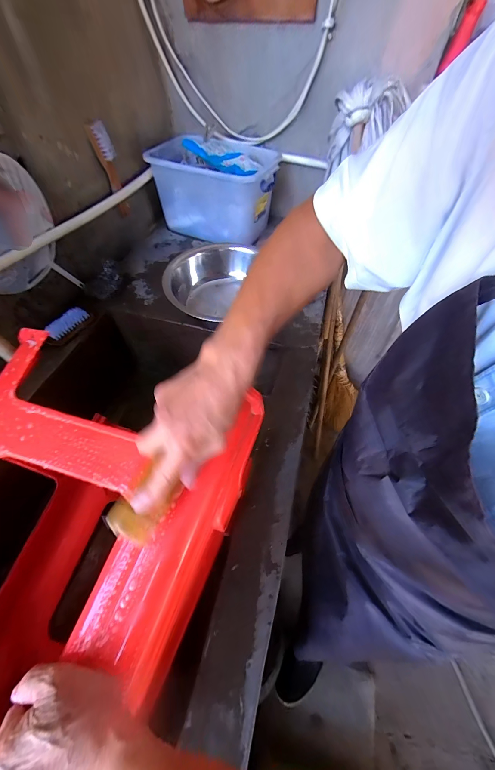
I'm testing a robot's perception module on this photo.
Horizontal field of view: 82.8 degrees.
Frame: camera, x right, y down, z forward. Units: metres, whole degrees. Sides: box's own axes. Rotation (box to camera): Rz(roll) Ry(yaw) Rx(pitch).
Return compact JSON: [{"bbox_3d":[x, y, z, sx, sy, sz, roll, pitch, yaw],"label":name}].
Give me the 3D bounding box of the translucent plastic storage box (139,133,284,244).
[{"bbox_3d":[-0.088,-0.612,0.879,0.341,0.215,0.277,26,57,17],"label":"translucent plastic storage box"}]

